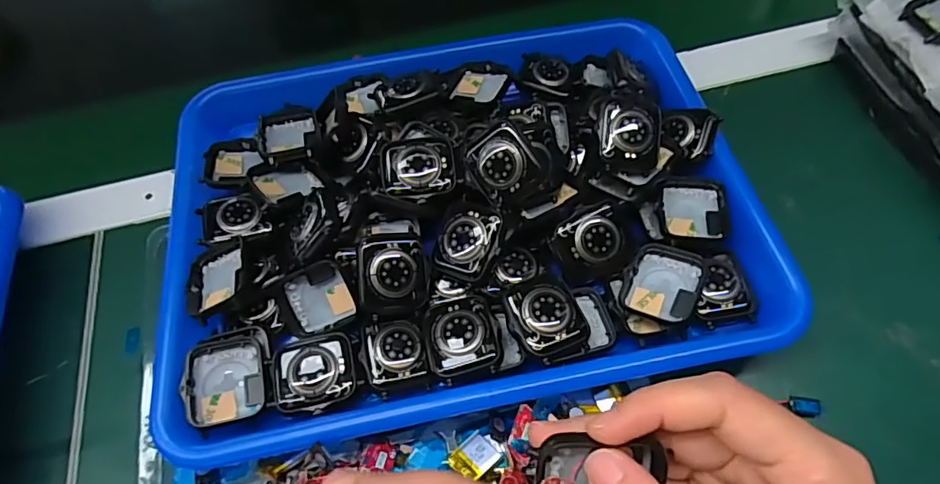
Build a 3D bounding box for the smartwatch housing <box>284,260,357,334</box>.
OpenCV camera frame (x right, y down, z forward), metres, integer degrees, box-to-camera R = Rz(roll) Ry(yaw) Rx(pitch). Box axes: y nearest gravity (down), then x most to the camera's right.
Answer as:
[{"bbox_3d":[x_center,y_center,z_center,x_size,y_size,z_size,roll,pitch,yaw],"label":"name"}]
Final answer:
[{"bbox_3d":[-0.081,0.029,0.287,0.033,0.010,0.035,-20,99,10],"label":"smartwatch housing"}]

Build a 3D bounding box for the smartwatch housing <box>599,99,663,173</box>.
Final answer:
[{"bbox_3d":[0.092,-0.061,0.302,0.036,0.010,0.042,6,85,-4],"label":"smartwatch housing"}]

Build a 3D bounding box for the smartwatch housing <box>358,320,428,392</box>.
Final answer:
[{"bbox_3d":[-0.039,0.057,0.270,0.031,0.008,0.035,-11,60,-3],"label":"smartwatch housing"}]

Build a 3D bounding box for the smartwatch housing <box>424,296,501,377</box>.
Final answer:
[{"bbox_3d":[-0.005,0.047,0.266,0.035,0.011,0.038,-11,60,-3],"label":"smartwatch housing"}]

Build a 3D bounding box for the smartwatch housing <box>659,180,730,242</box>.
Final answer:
[{"bbox_3d":[0.126,-0.018,0.299,0.036,0.008,0.039,2,60,5],"label":"smartwatch housing"}]

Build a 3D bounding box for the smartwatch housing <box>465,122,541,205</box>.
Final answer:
[{"bbox_3d":[0.017,-0.042,0.283,0.033,0.012,0.034,-37,83,21],"label":"smartwatch housing"}]

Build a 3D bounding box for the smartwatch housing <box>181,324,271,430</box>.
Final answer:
[{"bbox_3d":[-0.120,0.066,0.265,0.038,0.015,0.043,-18,61,-7],"label":"smartwatch housing"}]

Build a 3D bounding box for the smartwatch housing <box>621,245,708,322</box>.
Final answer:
[{"bbox_3d":[0.101,0.022,0.278,0.037,0.010,0.042,21,64,15],"label":"smartwatch housing"}]

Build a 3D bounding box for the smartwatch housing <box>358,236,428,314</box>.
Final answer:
[{"bbox_3d":[-0.040,0.017,0.277,0.035,0.009,0.040,-7,88,-17],"label":"smartwatch housing"}]

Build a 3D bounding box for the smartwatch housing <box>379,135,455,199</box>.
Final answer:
[{"bbox_3d":[-0.029,-0.042,0.292,0.040,0.010,0.036,-5,77,-3],"label":"smartwatch housing"}]

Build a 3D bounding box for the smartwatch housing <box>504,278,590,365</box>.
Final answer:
[{"bbox_3d":[0.039,0.040,0.267,0.033,0.011,0.041,-24,61,-10],"label":"smartwatch housing"}]

